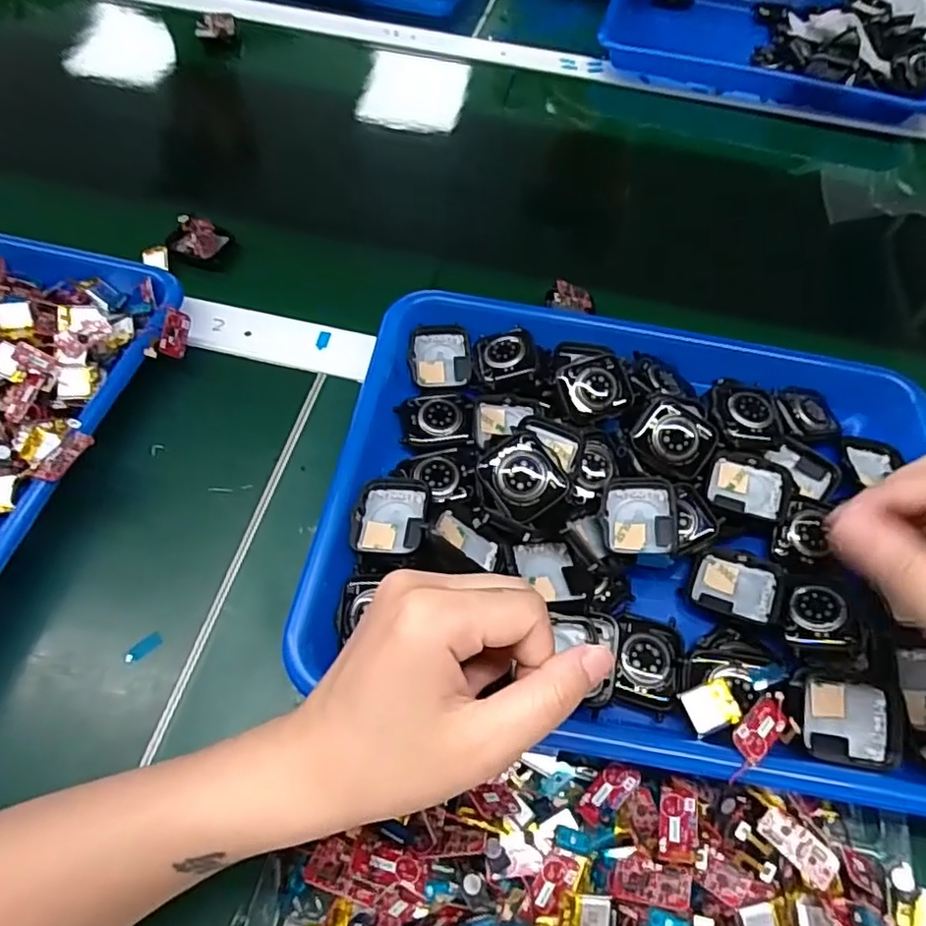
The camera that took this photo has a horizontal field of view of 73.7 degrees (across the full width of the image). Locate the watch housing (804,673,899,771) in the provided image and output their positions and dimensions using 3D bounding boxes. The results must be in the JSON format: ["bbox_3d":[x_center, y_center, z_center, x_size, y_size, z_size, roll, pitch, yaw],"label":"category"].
[{"bbox_3d":[0.169,0.114,0.272,0.040,0.011,0.035,10,58,3],"label":"watch housing"}]

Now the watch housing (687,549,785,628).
[{"bbox_3d":[0.137,0.061,0.308,0.042,0.007,0.034,14,58,26],"label":"watch housing"}]

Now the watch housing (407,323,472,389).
[{"bbox_3d":[-0.015,-0.064,0.376,0.036,0.011,0.043,-1,71,-5],"label":"watch housing"}]

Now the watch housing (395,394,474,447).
[{"bbox_3d":[-0.015,-0.026,0.347,0.041,0.011,0.034,-3,58,-6],"label":"watch housing"}]

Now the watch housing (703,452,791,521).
[{"bbox_3d":[0.151,0.012,0.331,0.043,0.009,0.034,15,58,5],"label":"watch housing"}]

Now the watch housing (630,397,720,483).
[{"bbox_3d":[0.113,-0.012,0.333,0.041,0.012,0.041,40,83,7],"label":"watch housing"}]

